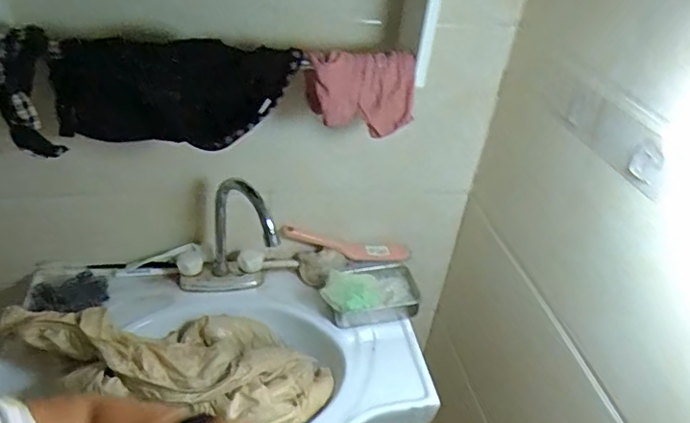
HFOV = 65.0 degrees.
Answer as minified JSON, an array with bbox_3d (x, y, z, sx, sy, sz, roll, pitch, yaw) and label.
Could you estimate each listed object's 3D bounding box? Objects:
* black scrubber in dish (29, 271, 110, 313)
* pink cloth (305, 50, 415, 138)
[{"bbox_3d":[-0.425,0.125,0.836,0.102,0.014,0.081,-15,40,-28],"label":"black scrubber in dish"},{"bbox_3d":[0.020,-0.161,0.725,0.145,0.098,0.060,3,35,-5],"label":"pink cloth"}]

